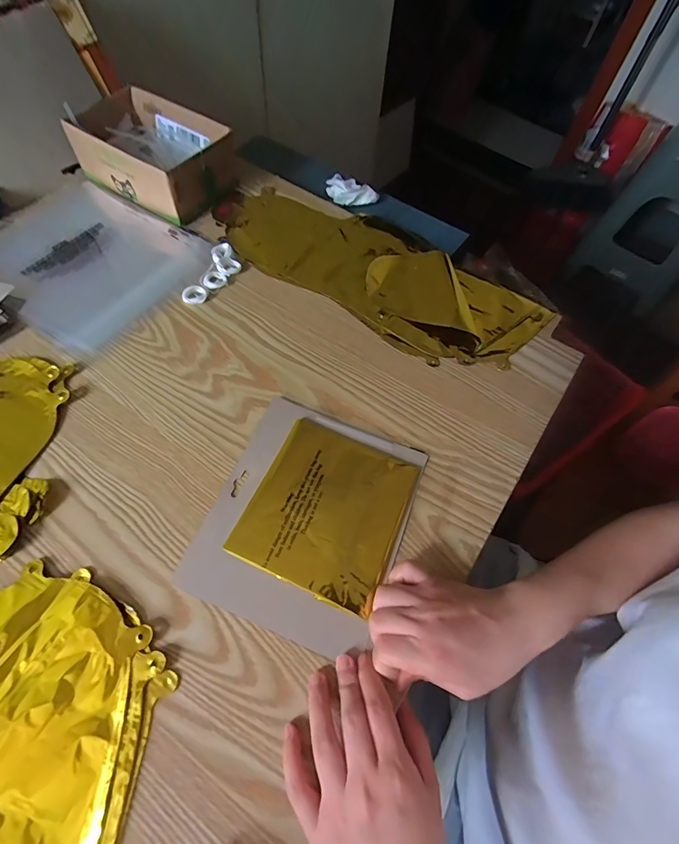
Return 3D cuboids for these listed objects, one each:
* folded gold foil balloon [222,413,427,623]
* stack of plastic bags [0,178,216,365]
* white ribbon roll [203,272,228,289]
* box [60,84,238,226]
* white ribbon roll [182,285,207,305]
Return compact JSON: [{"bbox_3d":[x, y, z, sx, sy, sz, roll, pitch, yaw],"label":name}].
[{"bbox_3d":[-0.009,0.075,0.366,0.128,0.007,0.141,22,62,9],"label":"folded gold foil balloon"},{"bbox_3d":[-0.318,-0.206,0.506,0.258,0.010,0.217,29,63,12],"label":"stack of plastic bags"},{"bbox_3d":[-0.148,-0.169,0.490,0.025,0.004,0.026,2,61,-3],"label":"white ribbon roll"},{"bbox_3d":[-0.251,-0.367,0.555,0.202,0.068,0.135,30,63,13],"label":"box"},{"bbox_3d":[-0.168,-0.147,0.475,0.027,0.008,0.023,-15,63,-12],"label":"white ribbon roll"}]

